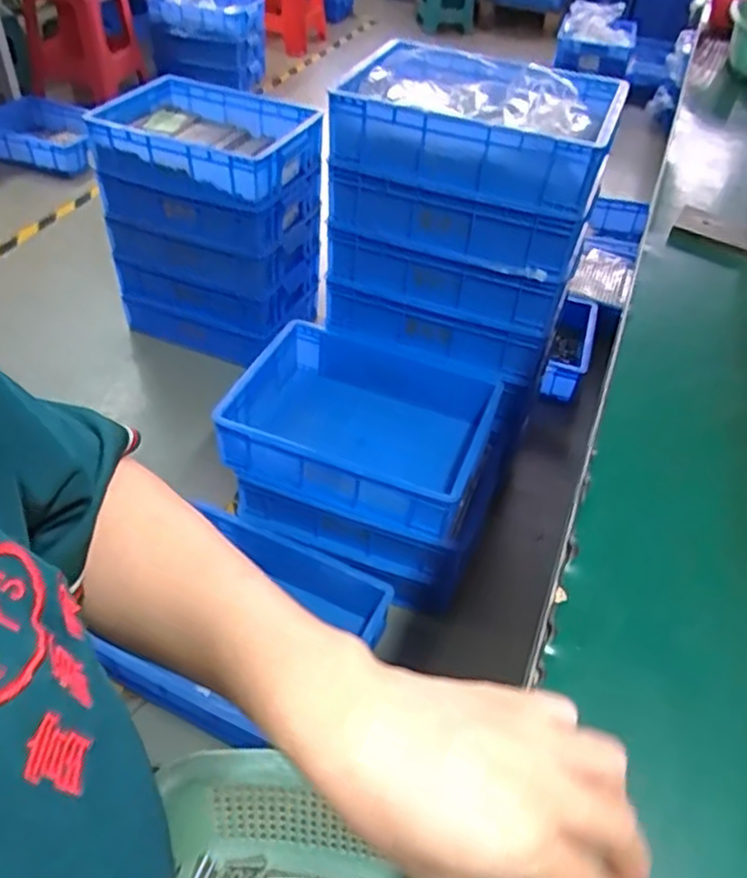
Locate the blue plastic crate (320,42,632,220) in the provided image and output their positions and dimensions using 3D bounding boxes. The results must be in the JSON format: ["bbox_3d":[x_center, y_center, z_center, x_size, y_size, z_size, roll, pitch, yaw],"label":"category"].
[{"bbox_3d":[0.162,-0.495,1.099,0.397,0.123,0.317,19,45,14],"label":"blue plastic crate"}]

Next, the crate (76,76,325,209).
[{"bbox_3d":[-0.357,-0.624,1.468,0.459,0.110,0.296,17,45,12],"label":"crate"}]

